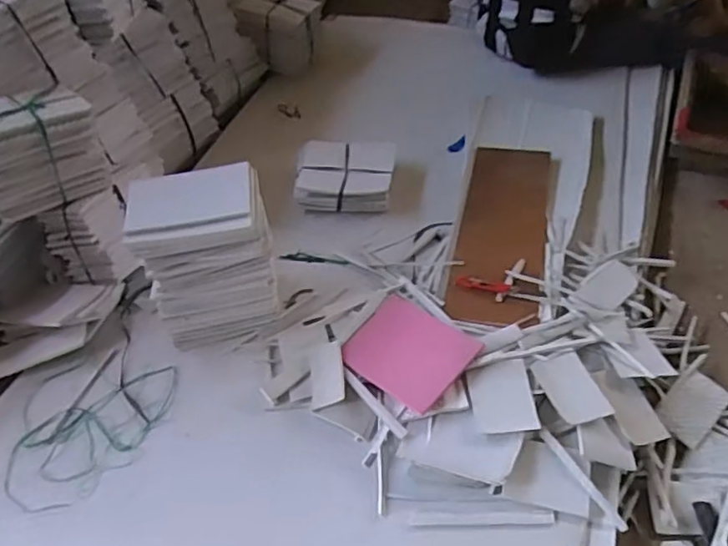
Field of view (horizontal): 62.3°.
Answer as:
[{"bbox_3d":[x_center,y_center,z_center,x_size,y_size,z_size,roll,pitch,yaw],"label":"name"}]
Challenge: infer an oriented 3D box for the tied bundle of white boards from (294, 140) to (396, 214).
[{"bbox_3d":[-0.056,-0.294,1.820,0.289,0.106,0.243,3,50,7],"label":"tied bundle of white boards"}]

